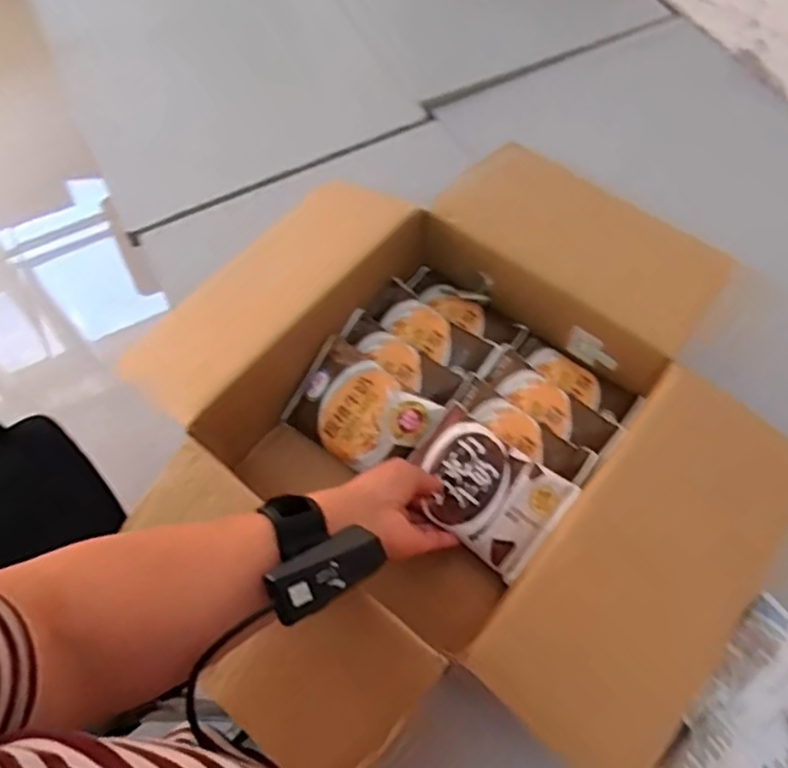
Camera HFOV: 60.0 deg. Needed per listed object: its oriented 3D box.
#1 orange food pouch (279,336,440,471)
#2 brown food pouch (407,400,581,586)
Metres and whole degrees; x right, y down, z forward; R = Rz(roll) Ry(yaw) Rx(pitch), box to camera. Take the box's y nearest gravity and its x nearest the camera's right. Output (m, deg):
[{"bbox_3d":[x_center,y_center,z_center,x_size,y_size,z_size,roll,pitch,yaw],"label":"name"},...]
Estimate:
[{"bbox_3d":[-0.032,0.026,0.633,0.129,0.017,0.094,32,89,19],"label":"orange food pouch"},{"bbox_3d":[0.075,0.090,0.590,0.126,0.023,0.093,36,86,12],"label":"brown food pouch"}]

